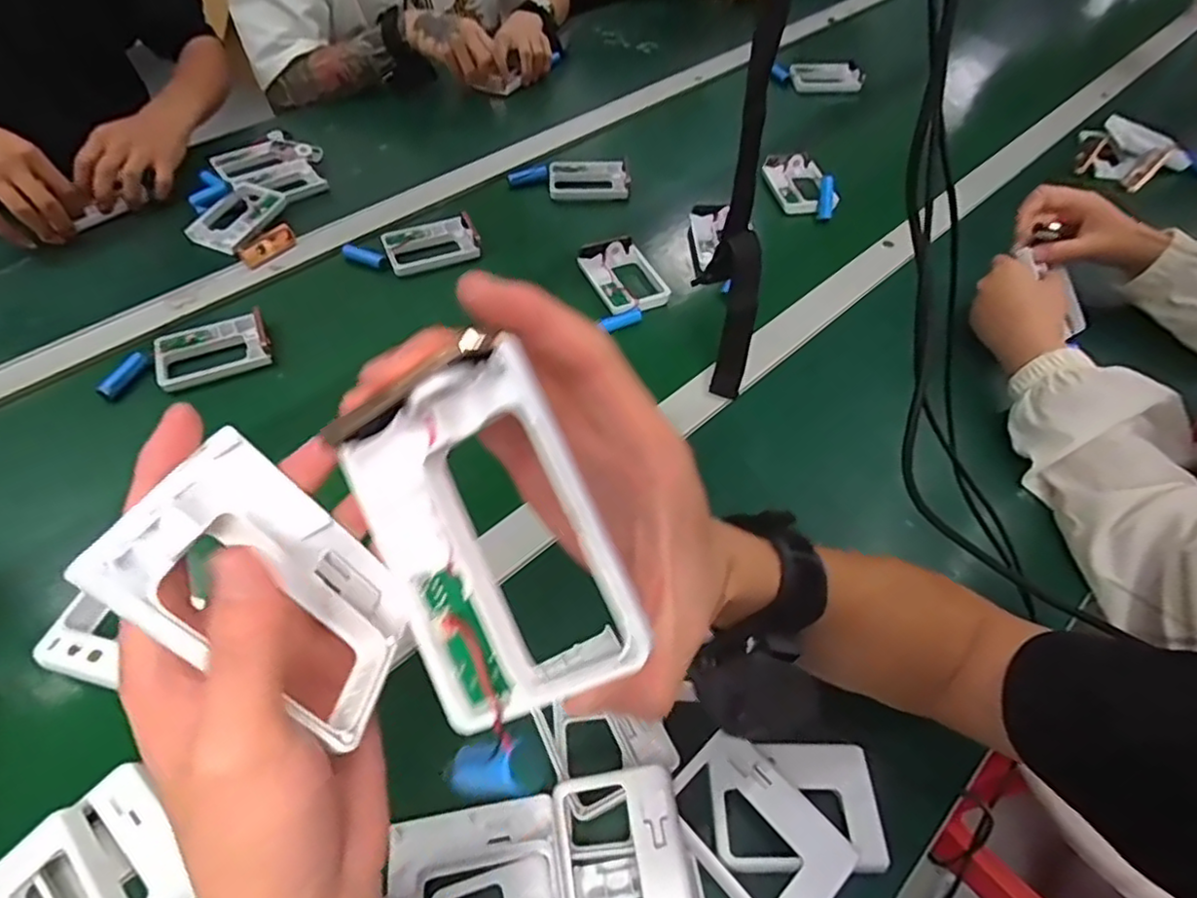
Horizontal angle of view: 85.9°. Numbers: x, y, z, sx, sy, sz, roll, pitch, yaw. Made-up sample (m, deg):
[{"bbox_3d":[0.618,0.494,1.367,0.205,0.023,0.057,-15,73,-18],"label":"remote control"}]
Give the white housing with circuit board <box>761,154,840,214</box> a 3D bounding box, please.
[{"bbox_3d":[0.246,-0.329,0.795,0.069,0.022,0.106,-1,51,-3],"label":"white housing with circuit board"}]

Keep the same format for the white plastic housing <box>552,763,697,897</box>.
[{"bbox_3d":[0.014,0.218,0.334,0.066,0.013,0.094,-11,67,-2],"label":"white plastic housing"}]

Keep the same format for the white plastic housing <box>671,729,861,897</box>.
[{"bbox_3d":[0.085,0.208,0.351,0.065,0.014,0.093,-34,60,-26],"label":"white plastic housing"}]

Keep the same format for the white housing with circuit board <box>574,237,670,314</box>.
[{"bbox_3d":[0.029,-0.182,0.677,0.074,0.023,0.111,-18,53,-14],"label":"white housing with circuit board"}]

